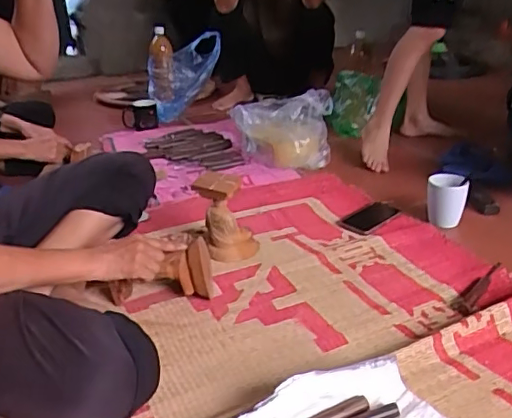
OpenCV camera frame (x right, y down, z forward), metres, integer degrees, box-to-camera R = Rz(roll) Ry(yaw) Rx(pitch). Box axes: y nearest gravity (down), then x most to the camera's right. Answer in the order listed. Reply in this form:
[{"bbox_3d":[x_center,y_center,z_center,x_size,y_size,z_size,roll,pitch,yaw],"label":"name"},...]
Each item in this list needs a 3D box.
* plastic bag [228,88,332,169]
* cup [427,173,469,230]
[{"bbox_3d":[0.069,-0.230,1.624,0.294,0.173,0.193,0,25,5],"label":"plastic bag"},{"bbox_3d":[0.430,-0.022,1.268,0.087,0.103,0.082,7,26,18],"label":"cup"}]

